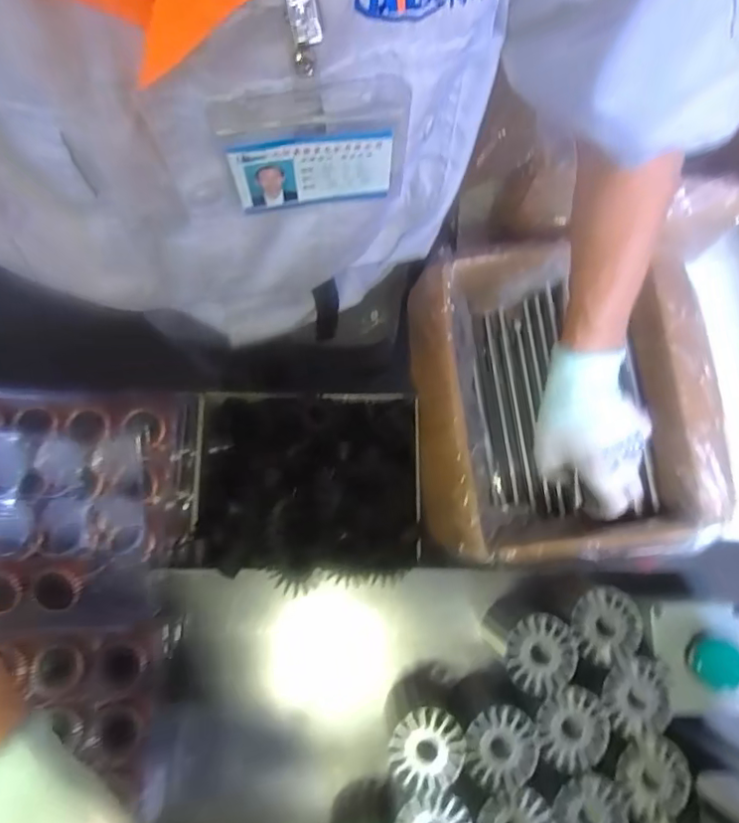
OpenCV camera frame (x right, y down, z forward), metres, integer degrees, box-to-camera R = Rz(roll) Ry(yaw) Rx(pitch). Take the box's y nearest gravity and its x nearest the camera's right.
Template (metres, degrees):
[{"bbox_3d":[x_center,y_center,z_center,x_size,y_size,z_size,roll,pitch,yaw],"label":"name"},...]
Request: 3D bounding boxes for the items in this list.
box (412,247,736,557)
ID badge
[{"bbox_3d":[0.180,-0.007,0.559,0.268,0.123,0.289,-2,79,-2],"label":"box"},{"bbox_3d":[-0.030,-0.140,0.301,0.097,0.078,0.009,-8,70,-5],"label":"ID badge"}]

